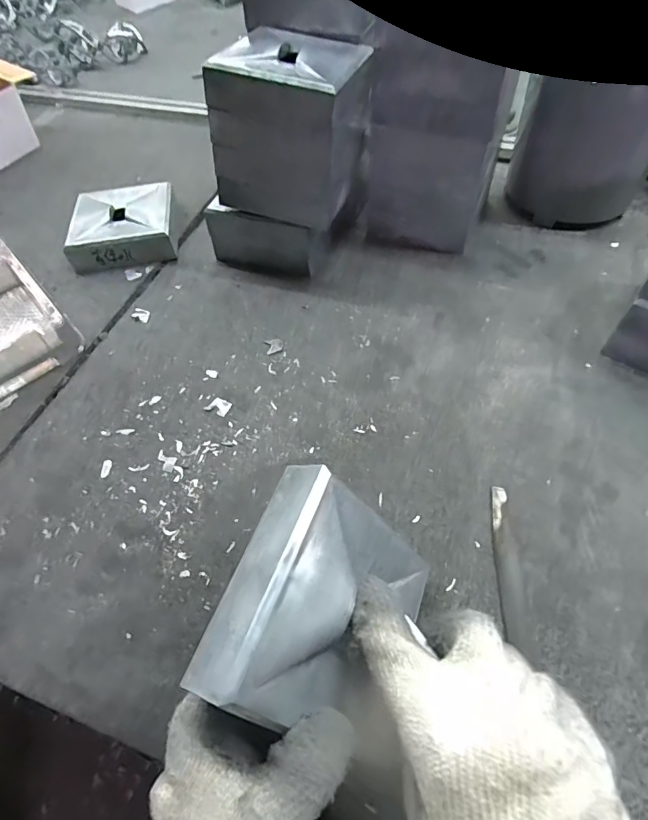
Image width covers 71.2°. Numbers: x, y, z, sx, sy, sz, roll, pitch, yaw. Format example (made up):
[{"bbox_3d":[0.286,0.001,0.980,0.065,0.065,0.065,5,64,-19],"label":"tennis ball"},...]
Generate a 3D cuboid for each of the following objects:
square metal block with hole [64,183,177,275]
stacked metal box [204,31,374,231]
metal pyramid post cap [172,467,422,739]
[{"bbox_3d":[-0.263,-0.246,0.602,0.129,0.042,0.136,-8,55,-3],"label":"square metal block with hole"},{"bbox_3d":[-0.031,-0.305,0.489,0.133,0.137,0.128,18,58,15],"label":"stacked metal box"},{"bbox_3d":[0.003,0.120,0.269,0.036,0.120,0.126,-13,39,46],"label":"metal pyramid post cap"}]

